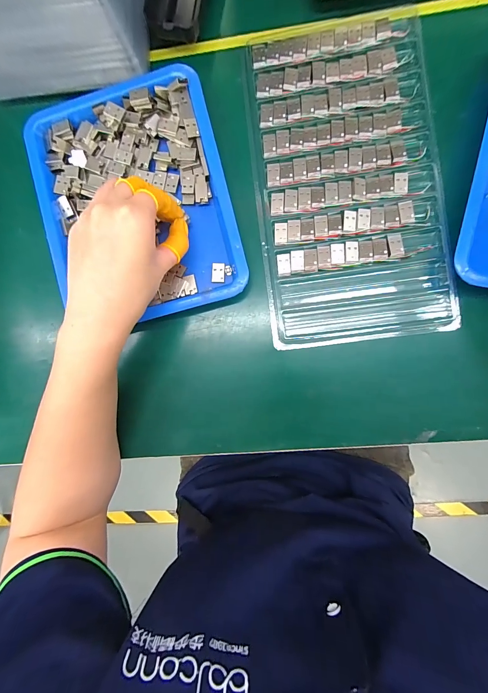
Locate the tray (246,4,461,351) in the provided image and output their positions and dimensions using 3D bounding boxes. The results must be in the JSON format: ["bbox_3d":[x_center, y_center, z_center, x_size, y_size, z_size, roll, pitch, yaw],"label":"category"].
[{"bbox_3d":[0.094,-0.148,0.273,0.160,0.015,0.285,-6,89,5],"label":"tray"}]

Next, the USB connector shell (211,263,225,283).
[{"bbox_3d":[-0.024,-0.070,0.284,0.013,0.004,0.018,1,90,5],"label":"USB connector shell"}]

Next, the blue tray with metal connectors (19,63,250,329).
[{"bbox_3d":[-0.103,-0.135,0.275,0.172,0.020,0.219,-14,90,2],"label":"blue tray with metal connectors"}]

